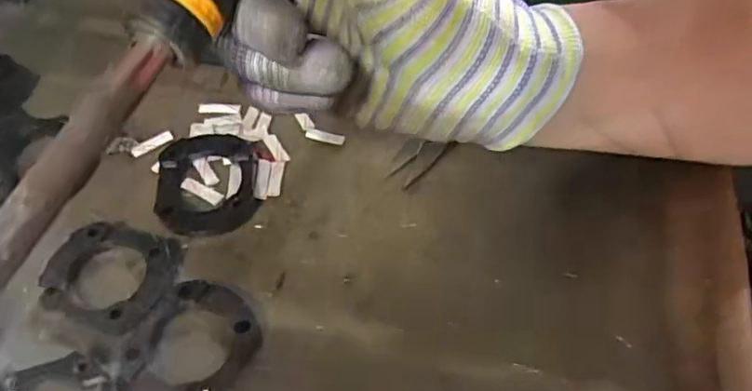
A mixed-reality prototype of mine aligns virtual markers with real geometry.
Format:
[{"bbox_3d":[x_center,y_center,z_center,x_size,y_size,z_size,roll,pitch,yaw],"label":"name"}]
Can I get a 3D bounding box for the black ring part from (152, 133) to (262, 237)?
[{"bbox_3d":[-0.089,-0.007,0.324,0.052,0.013,0.057,-7,55,-5],"label":"black ring part"}]

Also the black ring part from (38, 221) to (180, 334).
[{"bbox_3d":[-0.127,0.035,0.293,0.060,0.008,0.054,12,55,8],"label":"black ring part"}]

